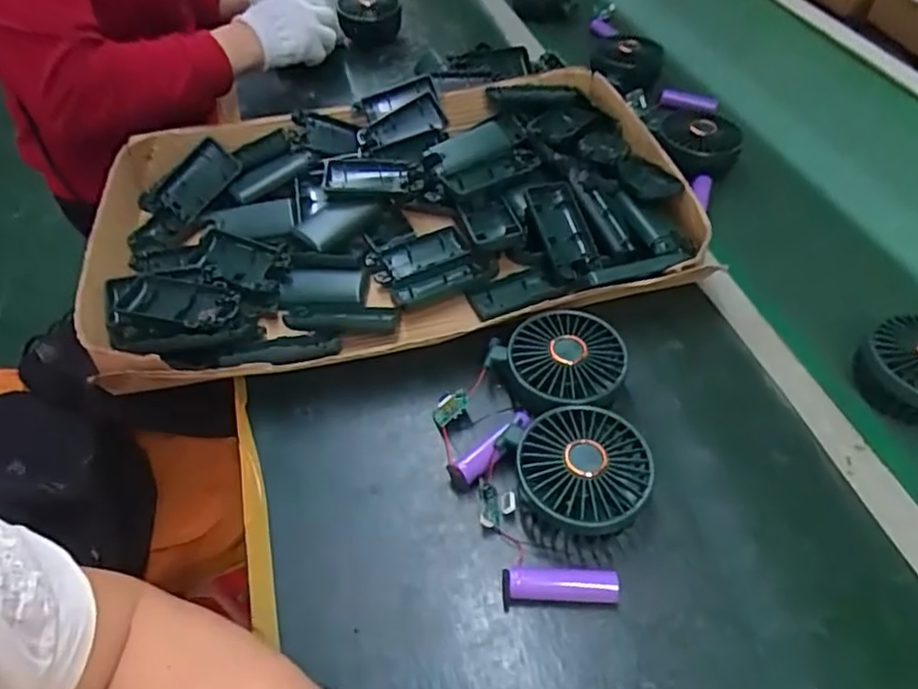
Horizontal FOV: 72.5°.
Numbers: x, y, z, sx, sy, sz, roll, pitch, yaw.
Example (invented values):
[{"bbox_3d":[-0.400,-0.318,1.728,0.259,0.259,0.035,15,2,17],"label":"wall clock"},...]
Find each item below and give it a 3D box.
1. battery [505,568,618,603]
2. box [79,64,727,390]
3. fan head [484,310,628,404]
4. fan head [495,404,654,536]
[{"bbox_3d":[0.064,0.150,0.389,0.066,0.017,0.018,0,51,4],"label":"battery"},{"bbox_3d":[-0.057,-0.130,0.601,0.540,0.061,0.336,-13,51,-6],"label":"box"},{"bbox_3d":[0.079,0.016,0.476,0.083,0.042,0.085,-2,50,2],"label":"fan head"},{"bbox_3d":[0.081,0.088,0.420,0.087,0.046,0.087,-2,50,2],"label":"fan head"}]

